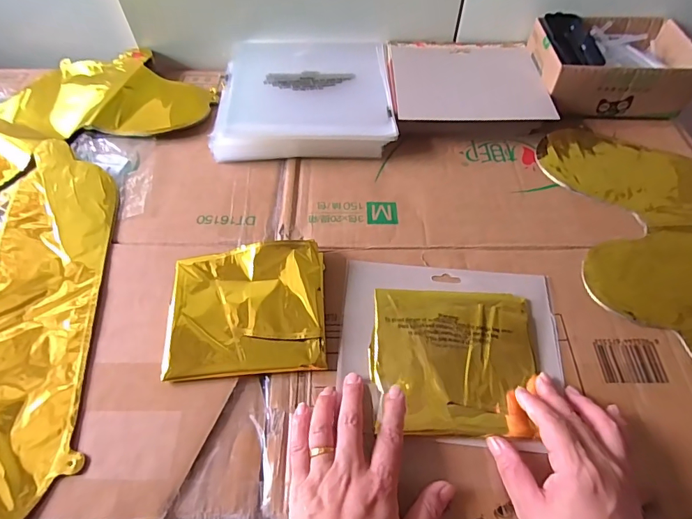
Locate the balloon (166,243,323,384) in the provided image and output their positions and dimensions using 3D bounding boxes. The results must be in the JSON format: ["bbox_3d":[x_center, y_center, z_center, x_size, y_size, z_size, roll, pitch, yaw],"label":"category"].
[{"bbox_3d":[-0.091,0.043,0.394,0.139,0.030,0.118,-5,55,-3],"label":"balloon"}]

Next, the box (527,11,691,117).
[{"bbox_3d":[0.345,-0.257,0.572,0.183,0.071,0.132,-1,55,-1],"label":"box"}]

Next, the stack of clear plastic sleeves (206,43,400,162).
[{"bbox_3d":[-0.052,-0.220,0.571,0.220,0.041,0.229,-1,55,-1],"label":"stack of clear plastic sleeves"}]

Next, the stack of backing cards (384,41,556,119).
[{"bbox_3d":[0.156,-0.233,0.579,0.194,0.035,0.180,0,55,0],"label":"stack of backing cards"}]

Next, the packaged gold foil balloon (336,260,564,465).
[{"bbox_3d":[0.093,0.075,0.390,0.195,0.018,0.162,4,55,3],"label":"packaged gold foil balloon"}]

